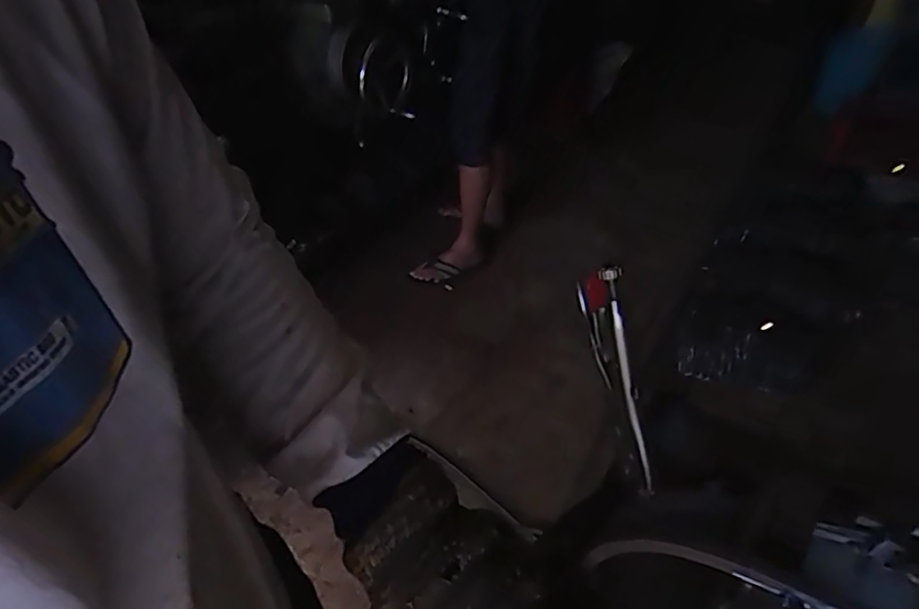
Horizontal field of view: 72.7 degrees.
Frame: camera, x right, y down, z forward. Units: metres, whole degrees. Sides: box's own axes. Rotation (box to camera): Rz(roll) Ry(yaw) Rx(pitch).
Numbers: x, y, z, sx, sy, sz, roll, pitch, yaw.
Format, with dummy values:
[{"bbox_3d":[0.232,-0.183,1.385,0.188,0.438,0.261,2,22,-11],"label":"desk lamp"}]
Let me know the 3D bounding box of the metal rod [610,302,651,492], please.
[{"bbox_3d":[0.114,0.064,0.414,0.008,0.136,0.010,-18,14,-16],"label":"metal rod"}]

